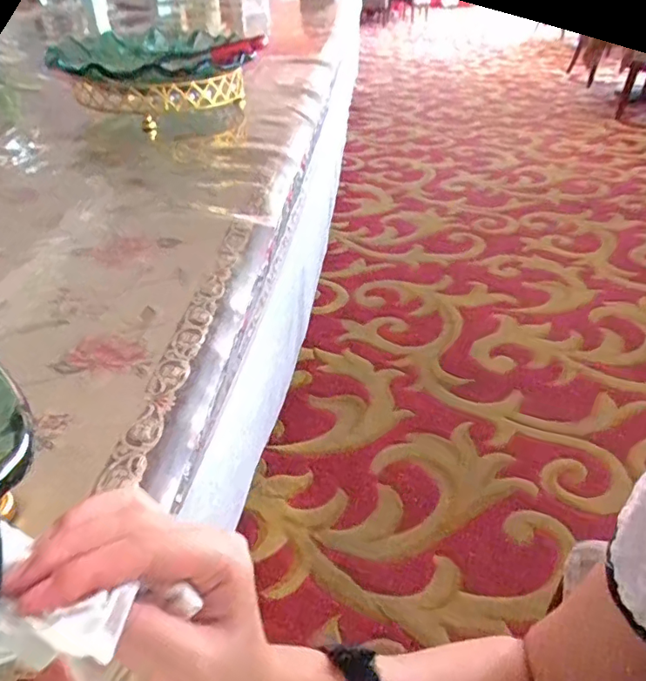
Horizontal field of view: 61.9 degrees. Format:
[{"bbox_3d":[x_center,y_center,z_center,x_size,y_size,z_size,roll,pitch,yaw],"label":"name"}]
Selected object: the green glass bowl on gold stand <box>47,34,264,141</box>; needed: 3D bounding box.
[{"bbox_3d":[-0.318,-0.508,1.026,0.321,0.102,0.330,-21,41,-24],"label":"green glass bowl on gold stand"}]

